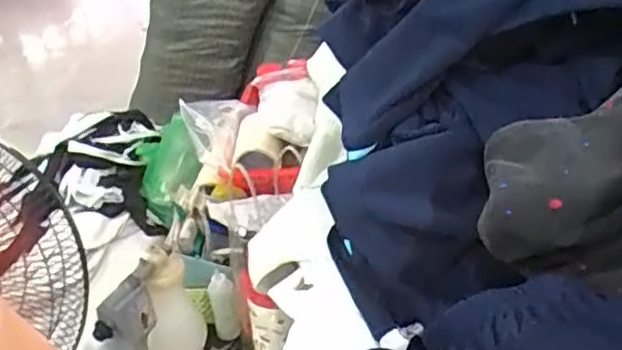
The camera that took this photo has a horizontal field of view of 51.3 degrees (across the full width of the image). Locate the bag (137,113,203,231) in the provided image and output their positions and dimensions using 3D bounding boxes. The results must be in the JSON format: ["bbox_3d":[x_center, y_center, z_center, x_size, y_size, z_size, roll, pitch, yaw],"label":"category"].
[{"bbox_3d":[-0.347,-0.028,1.583,0.166,0.091,0.304,-3,60,5],"label":"bag"}]

